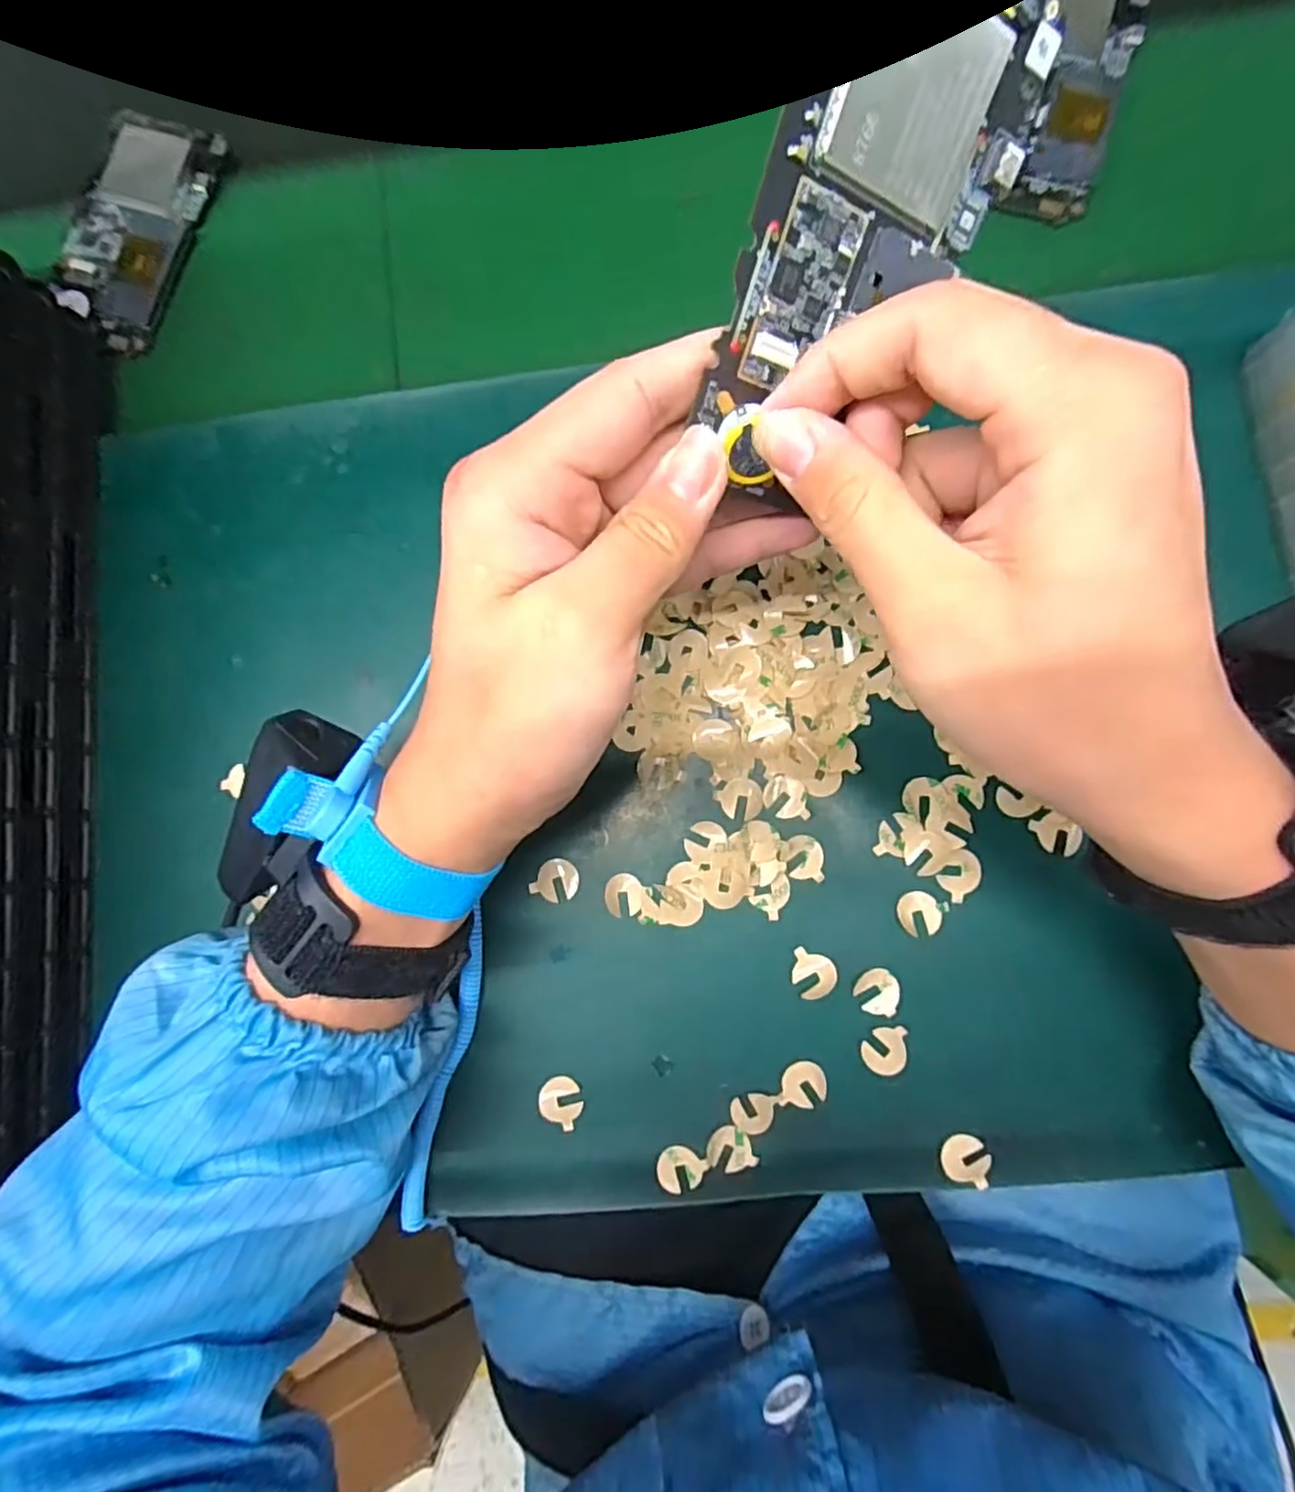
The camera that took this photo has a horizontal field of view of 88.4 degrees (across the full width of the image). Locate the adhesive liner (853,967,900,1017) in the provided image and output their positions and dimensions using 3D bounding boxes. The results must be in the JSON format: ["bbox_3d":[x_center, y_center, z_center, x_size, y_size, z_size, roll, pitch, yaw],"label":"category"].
[{"bbox_3d":[0.091,0.098,0.265,0.017,0.004,0.017,8,81,6],"label":"adhesive liner"}]

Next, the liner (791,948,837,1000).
[{"bbox_3d":[0.067,0.092,0.266,0.017,0.004,0.018,11,86,5],"label":"liner"}]

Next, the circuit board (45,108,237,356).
[{"bbox_3d":[-0.250,-0.252,0.324,0.062,0.010,0.111,22,84,7],"label":"circuit board"}]

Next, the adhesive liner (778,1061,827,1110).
[{"bbox_3d":[0.062,0.134,0.264,0.017,0.004,0.017,5,83,6],"label":"adhesive liner"}]

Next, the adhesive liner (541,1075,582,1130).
[{"bbox_3d":[-0.035,0.145,0.270,0.016,0.004,0.020,2,88,-7],"label":"adhesive liner"}]

